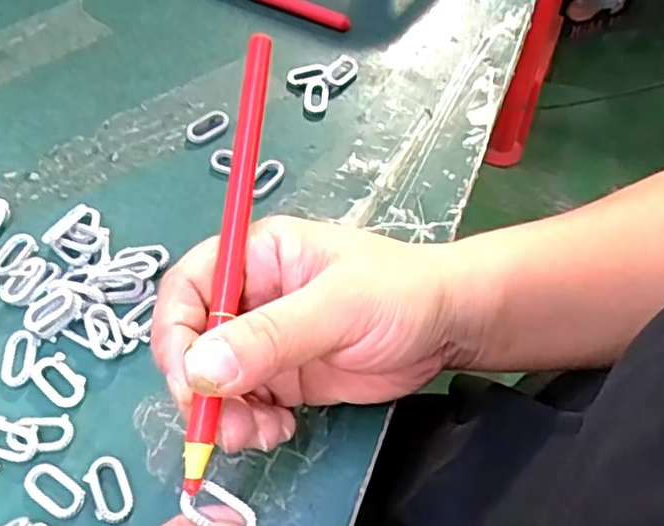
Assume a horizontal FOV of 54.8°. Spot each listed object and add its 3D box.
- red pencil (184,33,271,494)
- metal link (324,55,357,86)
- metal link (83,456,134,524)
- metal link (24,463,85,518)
[{"bbox_3d":[-0.034,-0.008,0.216,0.009,0.005,0.160,5,72,1],"label":"red pencil"},{"bbox_3d":[0.005,-0.112,0.372,0.014,0.006,0.023,35,62,19],"label":"metal link"},{"bbox_3d":[-0.083,0.084,0.239,0.014,0.004,0.025,-22,60,-16],"label":"metal link"},{"bbox_3d":[-0.104,0.084,0.238,0.025,0.004,0.012,30,60,16],"label":"metal link"}]

